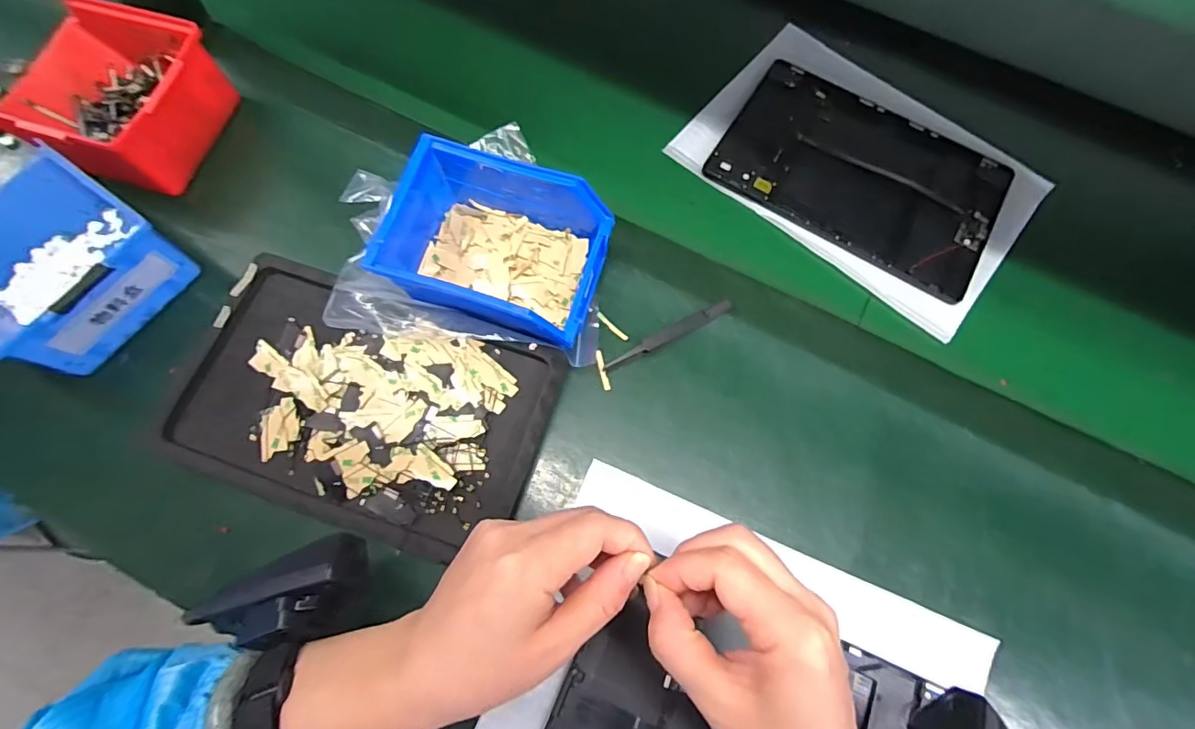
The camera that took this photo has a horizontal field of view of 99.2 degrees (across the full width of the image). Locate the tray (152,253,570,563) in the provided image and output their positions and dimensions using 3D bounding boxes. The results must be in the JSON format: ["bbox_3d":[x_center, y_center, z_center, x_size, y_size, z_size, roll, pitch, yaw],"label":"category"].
[{"bbox_3d":[-0.164,0.026,0.358,0.264,0.026,0.153,20,71,3],"label":"tray"}]

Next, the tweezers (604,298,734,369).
[{"bbox_3d":[0.056,-0.024,0.389,0.110,0.005,0.012,-26,75,-12],"label":"tweezers"}]

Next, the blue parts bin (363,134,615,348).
[{"bbox_3d":[-0.068,-0.086,0.375,0.142,0.077,0.126,18,71,4],"label":"blue parts bin"}]

